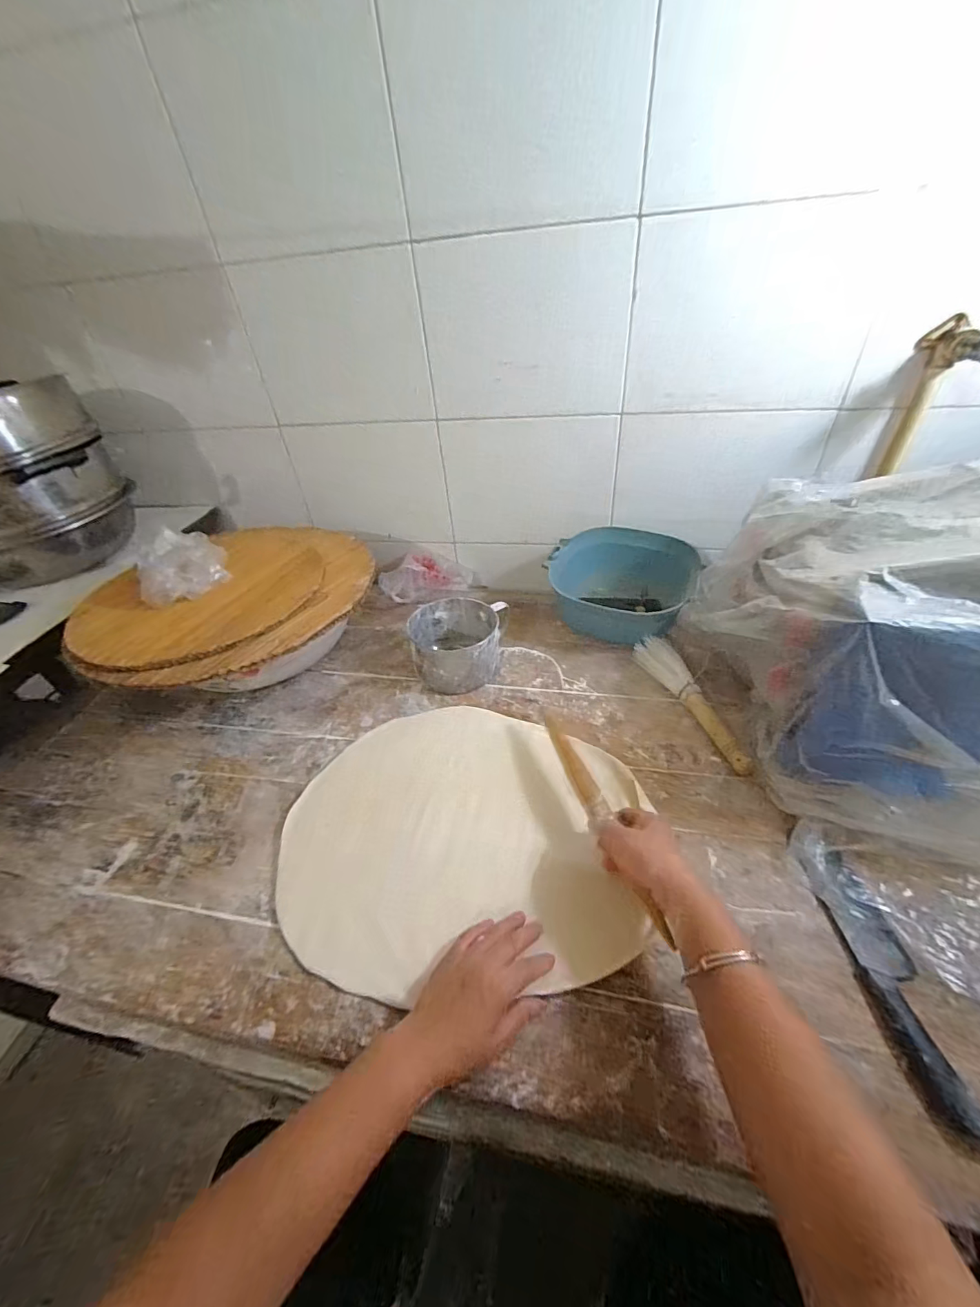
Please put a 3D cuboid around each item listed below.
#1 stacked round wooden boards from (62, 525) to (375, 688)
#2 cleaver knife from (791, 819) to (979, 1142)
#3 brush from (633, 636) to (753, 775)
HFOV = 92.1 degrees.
[{"bbox_3d":[-0.391,-0.097,0.733,0.374,0.033,0.424,29,52,33],"label":"stacked round wooden boards"},{"bbox_3d":[0.367,0.280,0.443,0.053,0.028,0.246,-4,41,1],"label":"cleaver knife"},{"bbox_3d":[0.291,0.066,0.686,0.052,0.041,0.254,-15,42,-11],"label":"brush"}]

